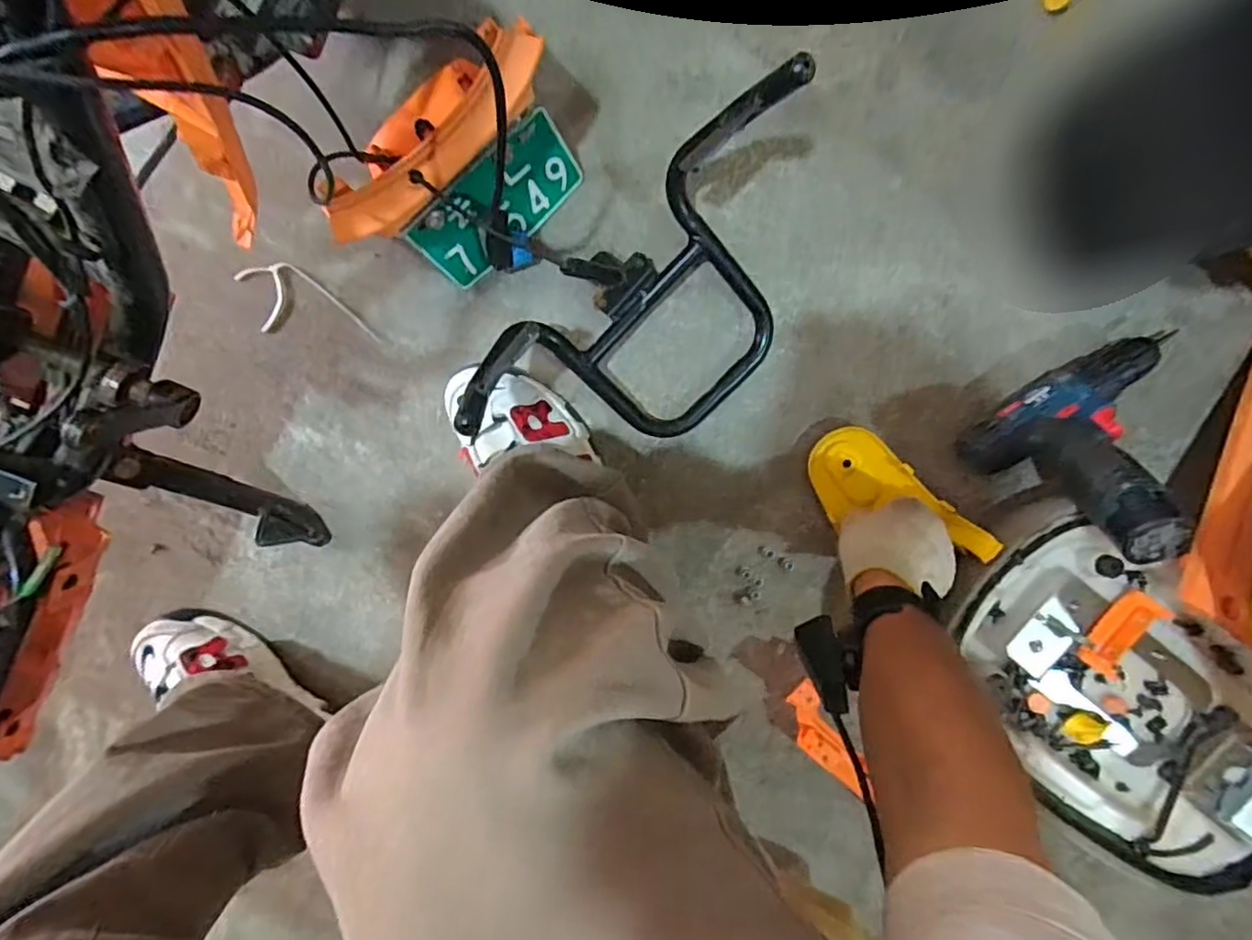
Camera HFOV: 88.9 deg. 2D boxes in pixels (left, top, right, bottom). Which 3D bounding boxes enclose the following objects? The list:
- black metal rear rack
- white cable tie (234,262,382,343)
[{"bbox_3d":[0.035,-0.125,0.534,0.181,0.188,0.327,44,96,-4],"label":"black metal rear rack"},{"bbox_3d":[-0.312,-0.166,0.625,0.138,0.007,0.067,5,97,1],"label":"white cable tie"}]

